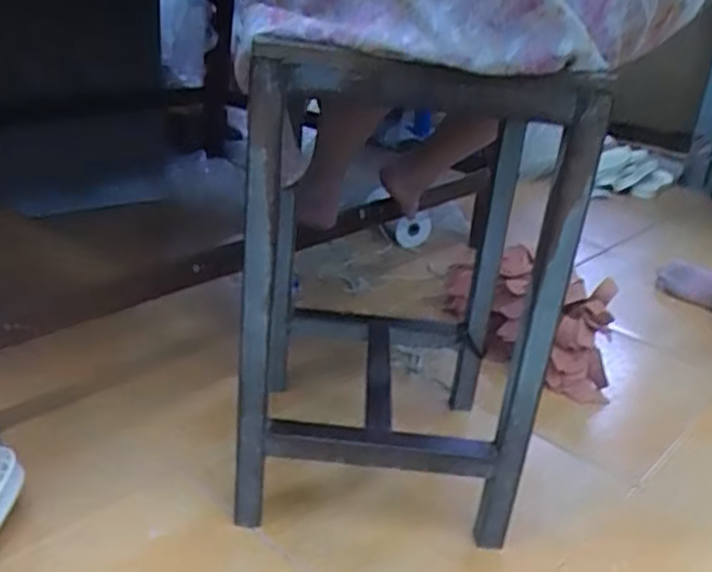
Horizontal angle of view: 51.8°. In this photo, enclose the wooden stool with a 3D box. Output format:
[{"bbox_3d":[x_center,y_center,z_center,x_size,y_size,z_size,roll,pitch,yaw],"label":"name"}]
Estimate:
[{"bbox_3d":[0.040,-0.012,0.819,0.297,0.499,0.316,4,25,-2],"label":"wooden stool"}]

